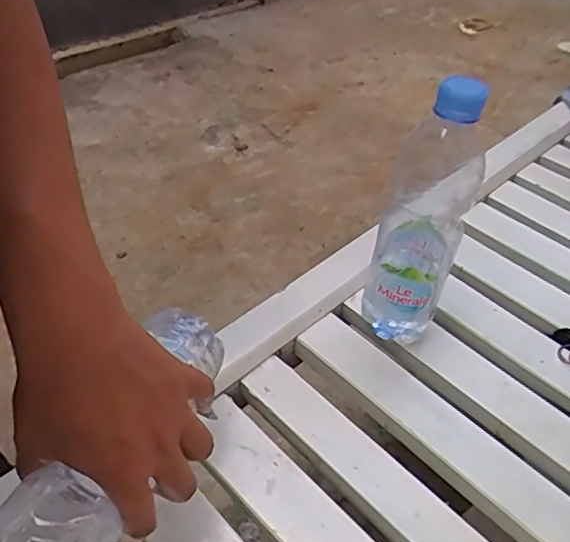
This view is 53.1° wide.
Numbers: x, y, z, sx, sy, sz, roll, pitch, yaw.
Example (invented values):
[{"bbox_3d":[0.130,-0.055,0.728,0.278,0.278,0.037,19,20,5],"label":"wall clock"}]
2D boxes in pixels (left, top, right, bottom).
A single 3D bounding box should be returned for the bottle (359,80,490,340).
[{"bbox_3d":[0.110,-0.038,0.461,0.069,0.247,0.069,17,46,13],"label":"bottle"}]

